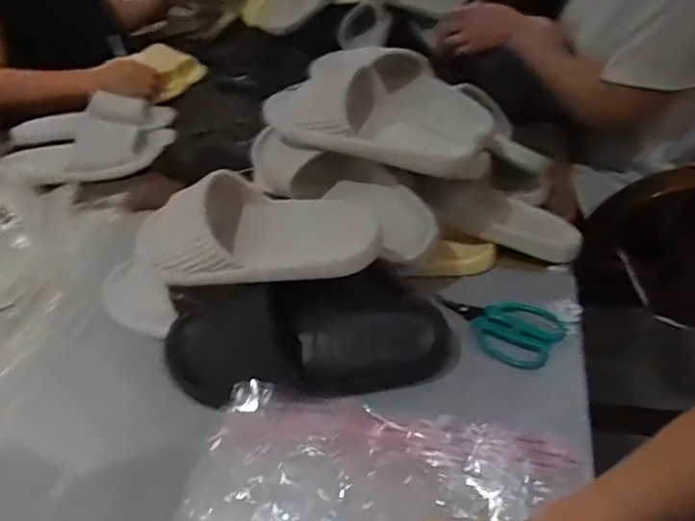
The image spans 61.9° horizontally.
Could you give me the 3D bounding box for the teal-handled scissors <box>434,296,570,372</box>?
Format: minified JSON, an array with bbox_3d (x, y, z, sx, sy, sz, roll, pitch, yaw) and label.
[{"bbox_3d":[0.157,0.065,0.617,0.131,0.009,0.085,26,49,33],"label":"teal-handled scissors"}]

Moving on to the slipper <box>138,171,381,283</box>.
[{"bbox_3d":[-0.090,-0.034,0.552,0.243,0.075,0.103,0,39,8],"label":"slipper"}]

